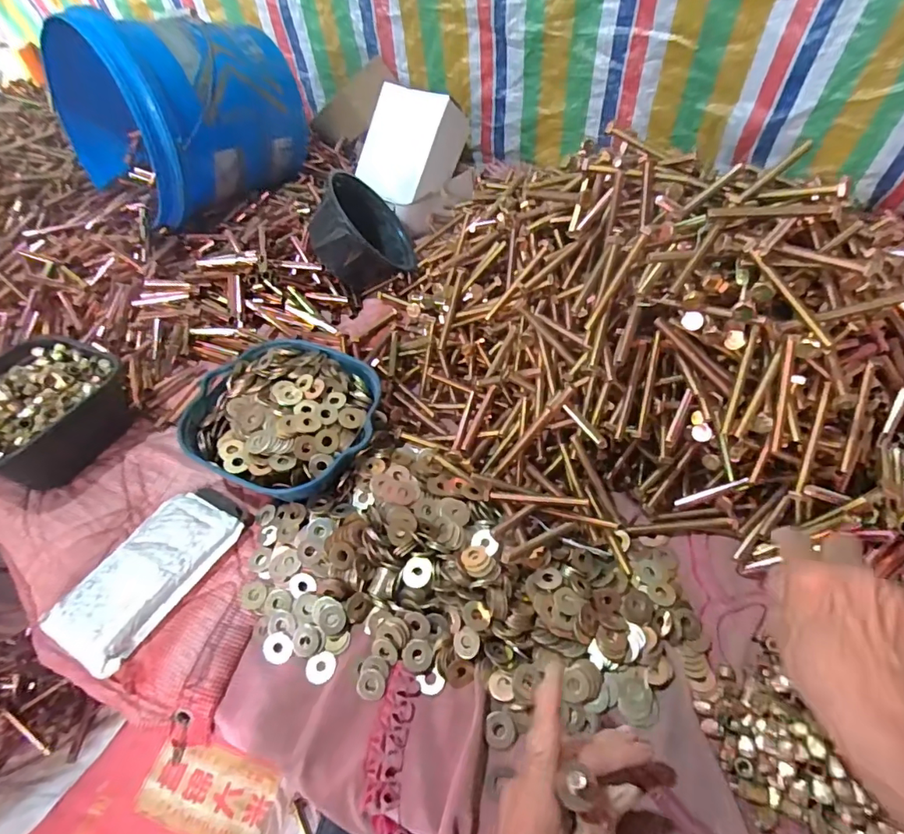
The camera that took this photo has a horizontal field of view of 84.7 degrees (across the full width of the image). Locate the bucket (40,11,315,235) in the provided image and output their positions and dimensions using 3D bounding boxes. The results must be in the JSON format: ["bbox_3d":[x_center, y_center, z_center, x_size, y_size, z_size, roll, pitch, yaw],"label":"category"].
[{"bbox_3d":[-0.422,-0.488,0.758,0.281,0.230,0.281,28,59,22],"label":"bucket"}]

